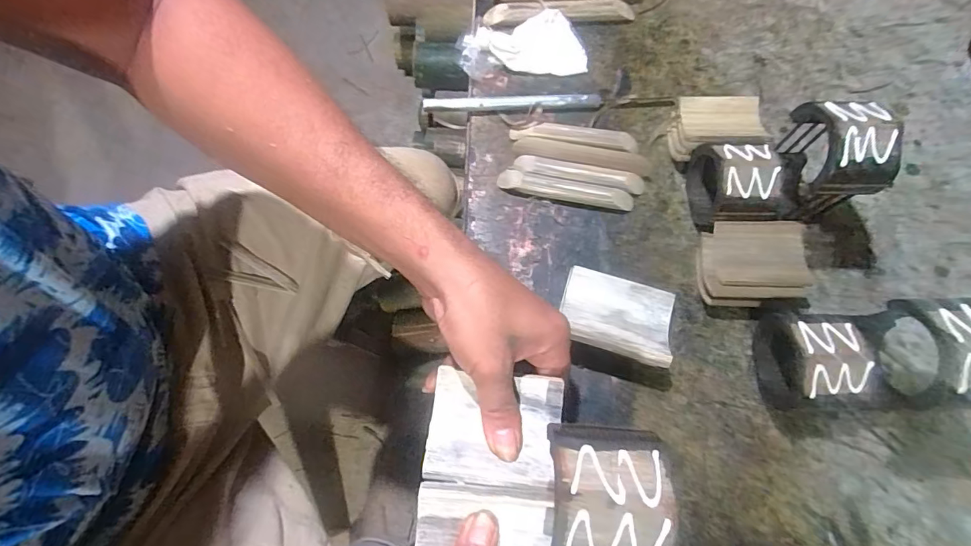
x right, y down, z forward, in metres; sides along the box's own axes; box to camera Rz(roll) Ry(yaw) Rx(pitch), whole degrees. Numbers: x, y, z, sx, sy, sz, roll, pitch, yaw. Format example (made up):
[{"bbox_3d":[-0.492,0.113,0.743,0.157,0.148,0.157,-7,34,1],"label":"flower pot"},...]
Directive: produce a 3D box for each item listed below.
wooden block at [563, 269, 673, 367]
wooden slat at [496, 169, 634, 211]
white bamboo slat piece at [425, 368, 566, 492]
[{"bbox_3d":[0.103,0.034,0.373,0.085,0.035,0.064,17,71,6],"label":"wooden block"},{"bbox_3d":[0.072,-0.074,0.418,0.119,0.005,0.019,11,91,2],"label":"wooden slat"},{"bbox_3d":[0.006,0.098,0.298,0.082,0.015,0.067,6,71,2],"label":"white bamboo slat piece"}]

